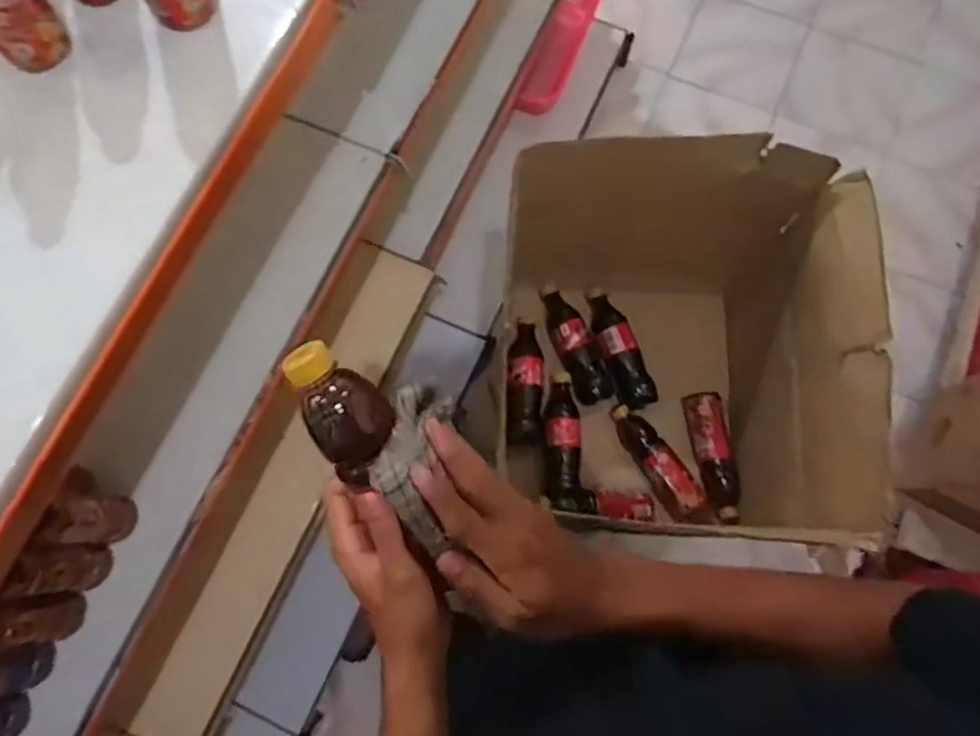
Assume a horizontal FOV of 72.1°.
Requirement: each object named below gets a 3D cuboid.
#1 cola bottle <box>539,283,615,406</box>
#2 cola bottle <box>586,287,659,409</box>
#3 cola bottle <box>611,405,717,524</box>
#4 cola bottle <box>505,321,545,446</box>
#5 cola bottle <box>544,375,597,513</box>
[{"bbox_3d":[0.138,-0.041,1.115,0.065,0.061,0.211,-20,76,-5],"label":"cola bottle"},{"bbox_3d":[0.207,-0.035,1.101,0.073,0.061,0.214,-15,76,-3],"label":"cola bottle"},{"bbox_3d":[0.265,0.153,1.062,0.062,0.057,0.219,-35,78,-8],"label":"cola bottle"},{"bbox_3d":[0.057,0.024,1.095,0.062,0.055,0.201,1,75,1],"label":"cola bottle"},{"bbox_3d":[0.115,0.107,1.039,0.065,0.050,0.232,-2,57,0],"label":"cola bottle"}]

